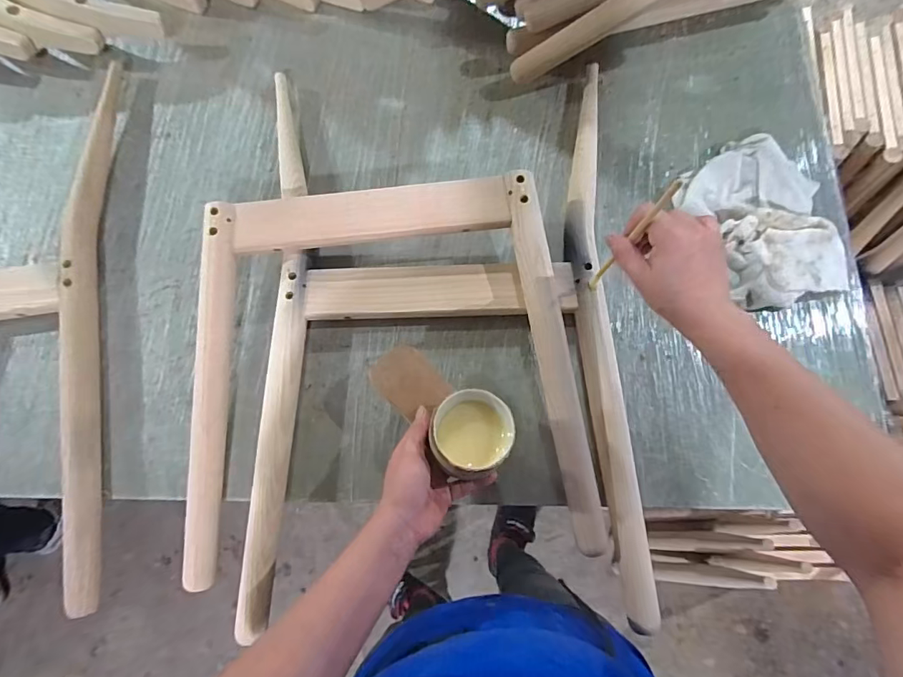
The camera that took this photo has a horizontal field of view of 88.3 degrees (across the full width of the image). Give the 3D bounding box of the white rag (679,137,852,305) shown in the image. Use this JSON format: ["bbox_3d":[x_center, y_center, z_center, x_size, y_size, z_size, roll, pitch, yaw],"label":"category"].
[{"bbox_3d":[0.386,-0.145,0.568,0.187,0.043,0.218,-25,77,-5],"label":"white rag"}]

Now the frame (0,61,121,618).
[{"bbox_3d":[-0.632,-0.017,0.555,0.438,0.078,0.673,-10,77,-1],"label":"frame"}]

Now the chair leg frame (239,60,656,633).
[{"bbox_3d":[-0.010,-0.025,0.551,0.427,0.043,0.661,-2,77,1],"label":"chair leg frame"}]

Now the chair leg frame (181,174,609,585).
[{"bbox_3d":[-0.069,0.026,0.529,0.440,0.065,0.460,-3,77,1],"label":"chair leg frame"}]

